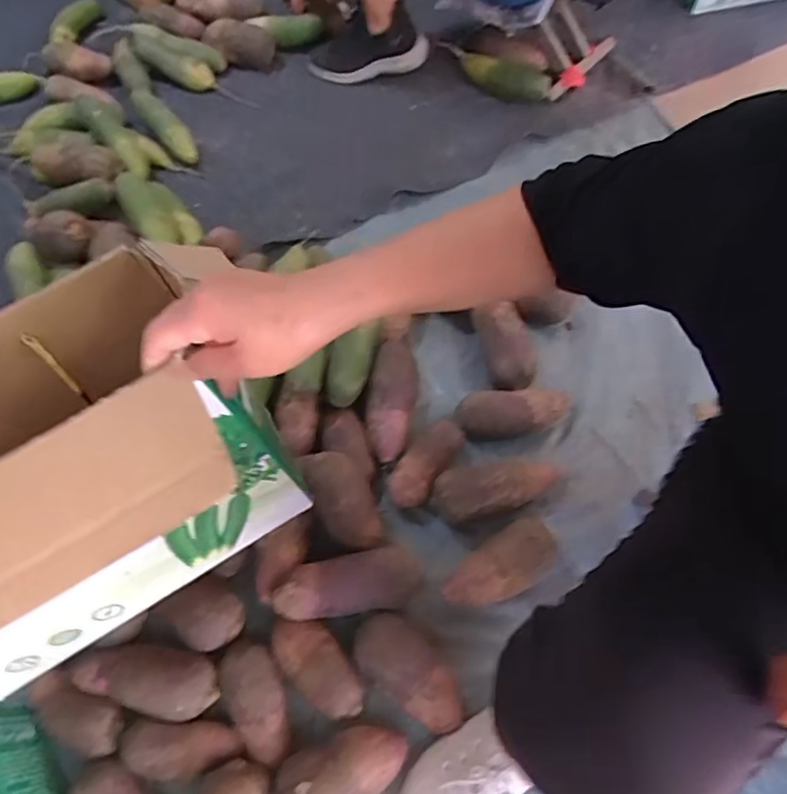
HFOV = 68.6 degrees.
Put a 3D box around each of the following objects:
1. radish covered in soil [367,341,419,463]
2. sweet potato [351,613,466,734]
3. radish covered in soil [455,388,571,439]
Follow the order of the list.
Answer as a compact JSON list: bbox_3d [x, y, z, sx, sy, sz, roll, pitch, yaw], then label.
[{"bbox_3d":[-0.002,0.002,0.821,0.065,0.062,0.183,9,64,5],"label":"radish covered in soil"},{"bbox_3d":[0.021,0.316,0.671,0.148,0.064,0.080,34,69,16],"label":"sweet potato"},{"bbox_3d":[0.175,0.024,0.825,0.170,0.063,0.063,-6,63,-2],"label":"radish covered in soil"}]

